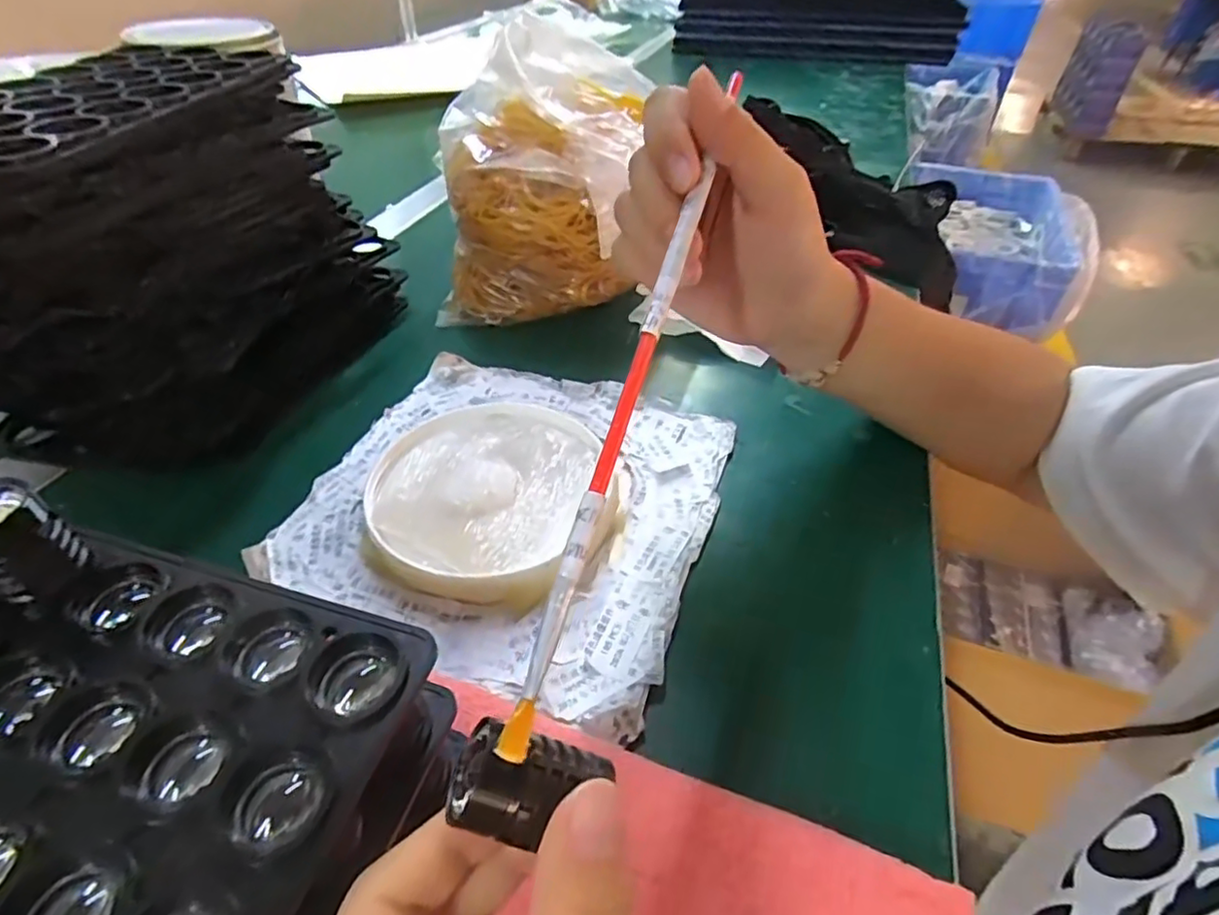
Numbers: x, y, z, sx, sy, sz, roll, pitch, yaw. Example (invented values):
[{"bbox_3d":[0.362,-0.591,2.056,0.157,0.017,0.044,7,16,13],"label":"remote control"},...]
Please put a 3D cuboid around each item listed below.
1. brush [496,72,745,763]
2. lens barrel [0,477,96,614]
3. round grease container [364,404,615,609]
[{"bbox_3d":[0.013,-0.039,0.187,0.006,0.004,0.240,12,64,13],"label":"brush"},{"bbox_3d":[-0.166,0.026,0.177,0.024,0.033,0.021,27,49,26],"label":"lens barrel"},{"bbox_3d":[-0.060,0.018,0.314,0.119,0.017,0.121,0,42,0],"label":"round grease container"}]

